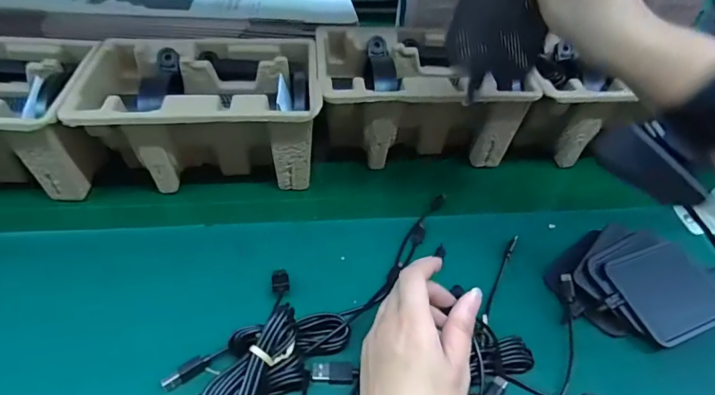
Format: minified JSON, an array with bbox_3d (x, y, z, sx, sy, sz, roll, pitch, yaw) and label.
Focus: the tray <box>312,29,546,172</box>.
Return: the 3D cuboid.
[{"bbox_3d":[0.067,-0.112,0.504,0.219,0.101,0.145,-2,45,-6],"label":"tray"}]

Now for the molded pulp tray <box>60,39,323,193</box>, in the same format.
[{"bbox_3d":[-0.153,-0.086,0.468,0.222,0.106,0.141,-2,45,-6],"label":"molded pulp tray"}]

